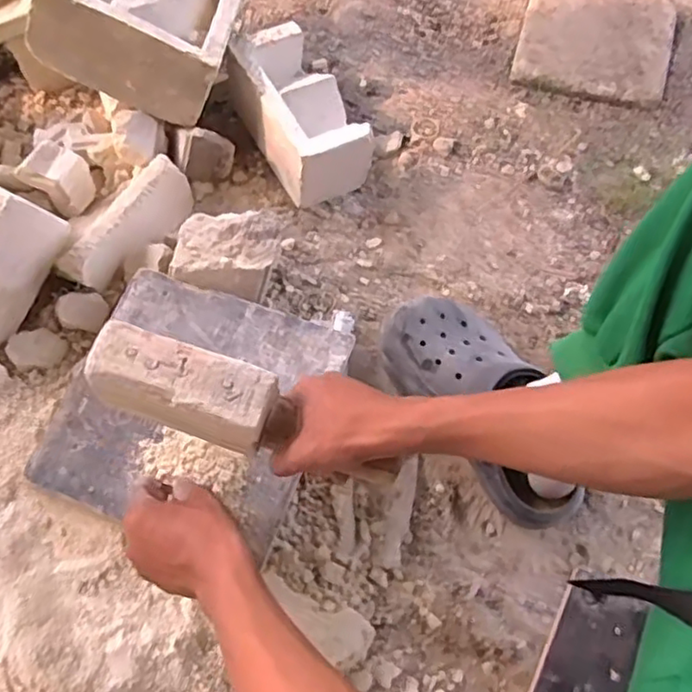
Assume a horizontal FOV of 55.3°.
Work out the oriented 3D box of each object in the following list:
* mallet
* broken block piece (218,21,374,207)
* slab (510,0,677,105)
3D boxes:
[{"bbox_3d":[-0.077,0.054,0.512,0.244,0.060,0.057,23,65,-8],"label":"mallet"},{"bbox_3d":[-0.062,-0.293,0.839,0.106,0.110,0.203,-28,69,-15],"label":"broken block piece"},{"bbox_3d":[0.348,-0.433,0.918,0.199,0.044,0.192,15,65,4],"label":"slab"}]

